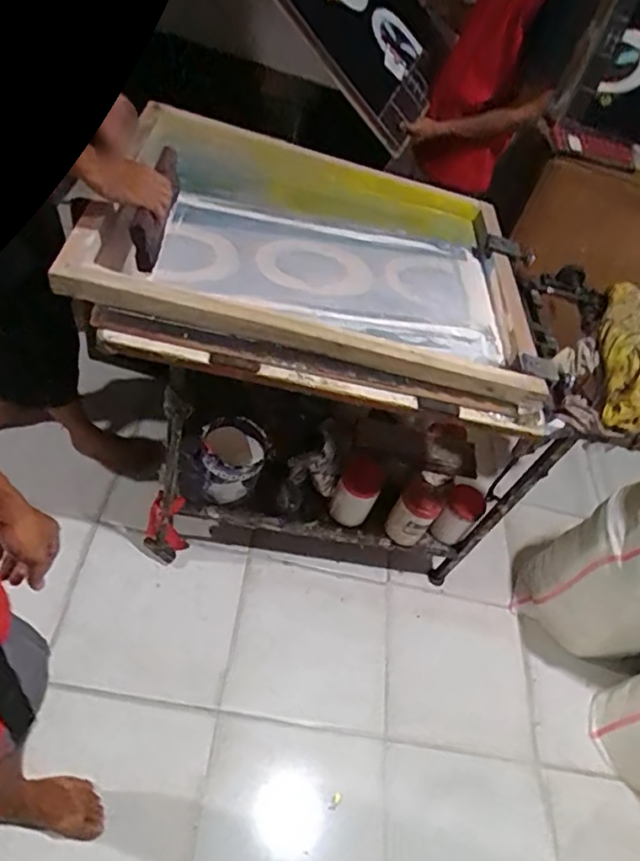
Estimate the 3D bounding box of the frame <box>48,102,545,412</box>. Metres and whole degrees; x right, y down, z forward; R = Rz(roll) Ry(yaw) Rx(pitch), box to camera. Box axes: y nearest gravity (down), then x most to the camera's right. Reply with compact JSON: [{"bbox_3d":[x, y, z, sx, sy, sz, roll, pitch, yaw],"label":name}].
[{"bbox_3d":[-0.001,-0.414,1.240,0.844,0.069,0.735,12,47,-9],"label":"frame"}]

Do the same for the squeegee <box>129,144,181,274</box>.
[{"bbox_3d":[-0.294,-0.414,1.058,0.042,0.096,0.320,1,46,-4],"label":"squeegee"}]

